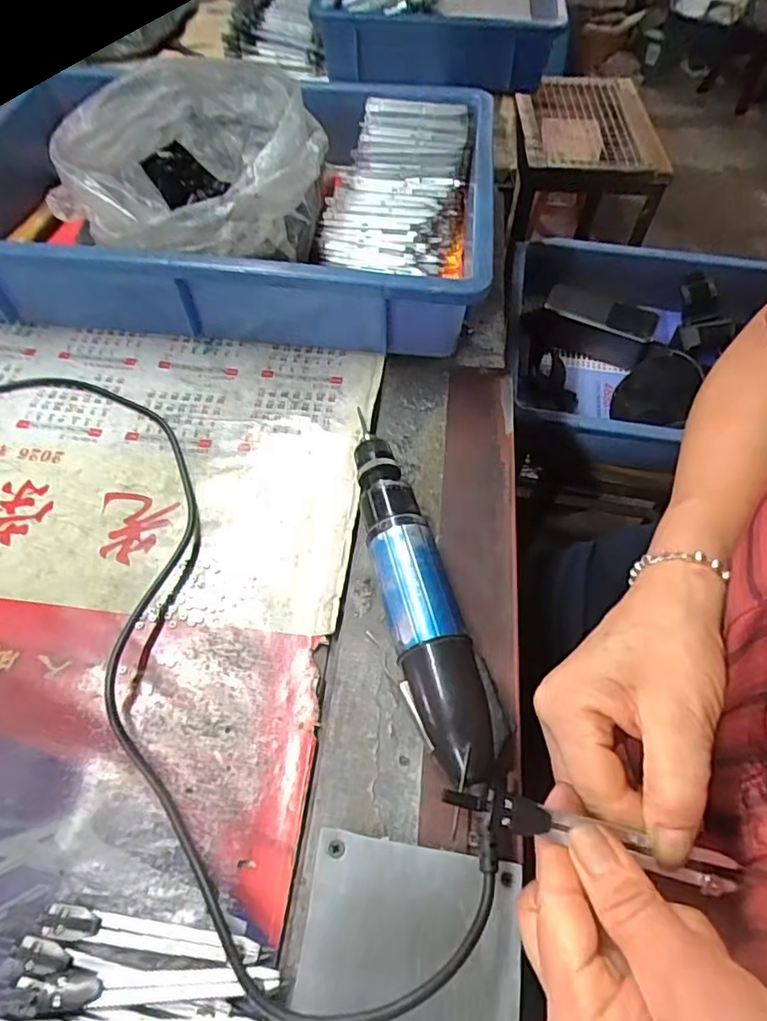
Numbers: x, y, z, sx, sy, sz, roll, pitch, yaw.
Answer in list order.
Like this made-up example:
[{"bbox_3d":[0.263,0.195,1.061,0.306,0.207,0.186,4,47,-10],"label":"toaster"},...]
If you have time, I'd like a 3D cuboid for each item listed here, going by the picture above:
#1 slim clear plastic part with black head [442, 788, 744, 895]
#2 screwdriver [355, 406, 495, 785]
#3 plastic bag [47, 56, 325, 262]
[{"bbox_3d":[0.079,0.126,0.229,0.113,0.005,0.013,14,58,4],"label":"slim clear plastic part with black head"},{"bbox_3d":[0.015,0.039,0.336,0.037,0.040,0.216,-13,58,-8],"label":"screwdriver"},{"bbox_3d":[-0.160,-0.274,0.473,0.179,0.100,0.188,-35,63,-20],"label":"plastic bag"}]

